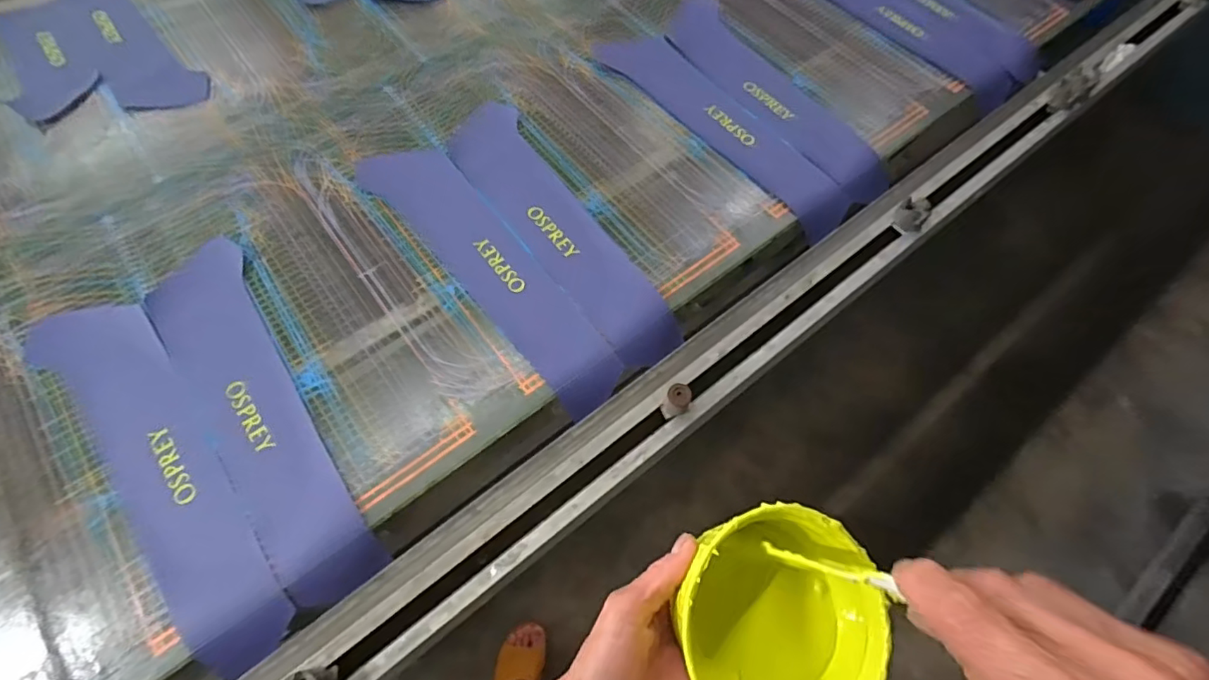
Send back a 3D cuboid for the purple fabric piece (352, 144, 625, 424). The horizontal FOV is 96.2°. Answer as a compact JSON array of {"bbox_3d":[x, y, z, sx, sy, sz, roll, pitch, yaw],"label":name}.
[{"bbox_3d":[-0.136,-0.093,0.644,0.100,0.007,0.427,-40,74,-18],"label":"purple fabric piece"}]

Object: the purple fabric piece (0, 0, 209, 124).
[{"bbox_3d":[-0.728,-0.402,0.757,0.198,0.021,0.328,-42,74,-19],"label":"purple fabric piece"}]

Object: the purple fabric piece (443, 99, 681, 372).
[{"bbox_3d":[-0.062,-0.142,0.666,0.103,0.007,0.422,-30,71,-15],"label":"purple fabric piece"}]

